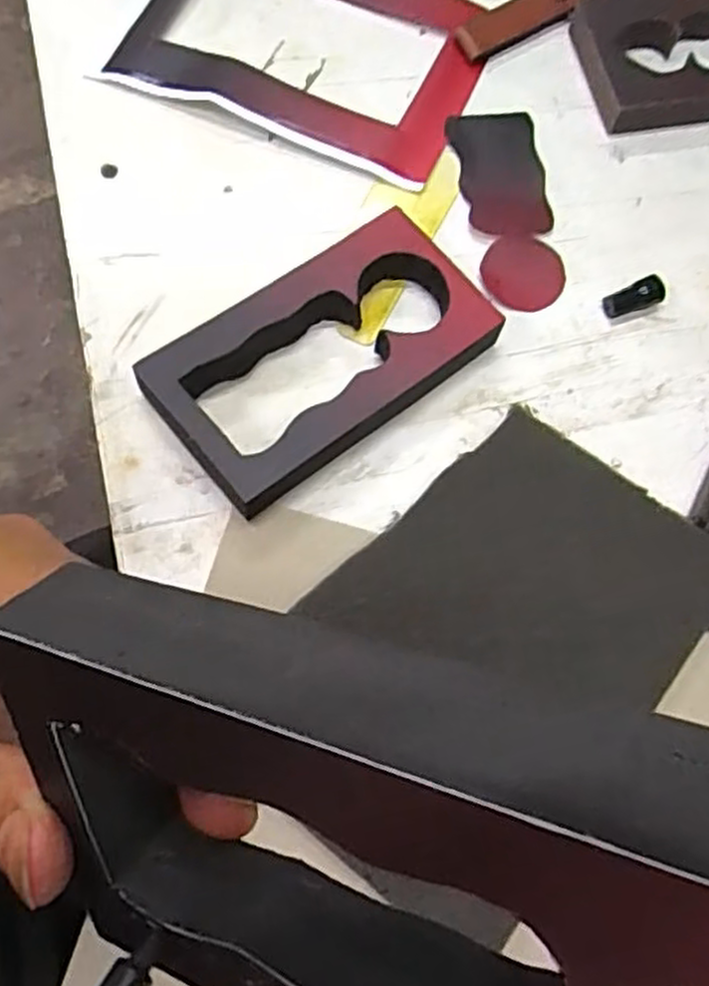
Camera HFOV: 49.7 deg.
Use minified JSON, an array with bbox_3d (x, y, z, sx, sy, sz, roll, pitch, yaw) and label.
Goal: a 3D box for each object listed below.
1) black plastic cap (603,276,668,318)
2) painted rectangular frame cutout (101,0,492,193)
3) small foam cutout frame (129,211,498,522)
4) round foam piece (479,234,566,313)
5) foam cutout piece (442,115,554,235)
[{"bbox_3d":[0.135,-0.094,0.369,0.030,0.010,0.012,-19,72,-9],"label":"black plastic cap"},{"bbox_3d":[-0.026,-0.250,0.421,0.186,0.008,0.132,23,71,6],"label":"painted rectangular frame cutout"},{"bbox_3d":[-0.013,-0.061,0.348,0.145,0.026,0.082,-35,75,-13],"label":"small foam cutout frame"},{"bbox_3d":[0.083,-0.108,0.376,0.039,0.005,0.039,1,70,-2],"label":"round foam piece"},{"bbox_3d":[0.076,-0.166,0.396,0.043,0.004,0.081,-6,71,-4],"label":"foam cutout piece"}]

